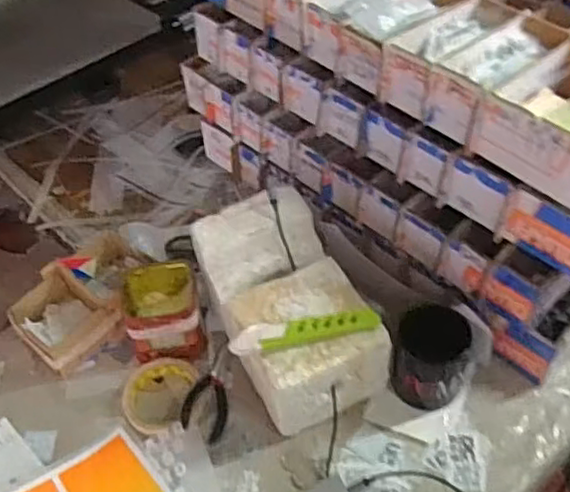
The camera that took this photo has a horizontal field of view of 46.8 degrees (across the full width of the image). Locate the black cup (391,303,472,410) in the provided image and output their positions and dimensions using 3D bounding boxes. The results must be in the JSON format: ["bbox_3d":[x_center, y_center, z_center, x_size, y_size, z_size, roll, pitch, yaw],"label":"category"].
[{"bbox_3d":[0.162,0.124,0.735,0.081,0.117,0.069,12,49,15],"label":"black cup"}]

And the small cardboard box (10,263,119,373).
[{"bbox_3d":[-0.278,0.092,0.835,0.112,0.063,0.107,33,57,30],"label":"small cardboard box"}]

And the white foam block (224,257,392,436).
[{"bbox_3d":[0.022,0.118,0.753,0.149,0.117,0.142,-23,50,-17],"label":"white foam block"}]

